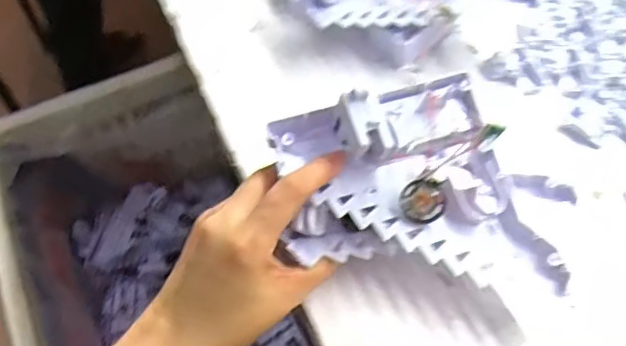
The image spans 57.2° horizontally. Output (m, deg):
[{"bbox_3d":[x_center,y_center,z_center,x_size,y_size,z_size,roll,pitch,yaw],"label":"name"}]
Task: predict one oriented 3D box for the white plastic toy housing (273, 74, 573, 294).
[{"bbox_3d":[0.065,-0.005,0.345,0.170,0.065,0.113,8,54,8],"label":"white plastic toy housing"}]

